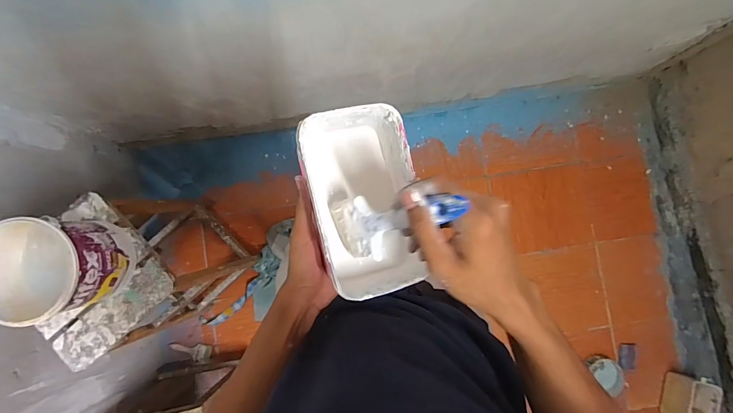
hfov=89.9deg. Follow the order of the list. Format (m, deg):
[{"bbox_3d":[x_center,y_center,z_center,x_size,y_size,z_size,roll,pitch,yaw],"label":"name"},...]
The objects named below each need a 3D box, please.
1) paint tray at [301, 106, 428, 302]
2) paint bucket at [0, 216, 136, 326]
[{"bbox_3d":[-0.004,-0.003,0.399,0.110,0.095,0.191,-11,87,-1],"label":"paint tray"},{"bbox_3d":[-0.593,0.109,0.718,0.170,0.180,0.163,0,86,-1],"label":"paint bucket"}]

